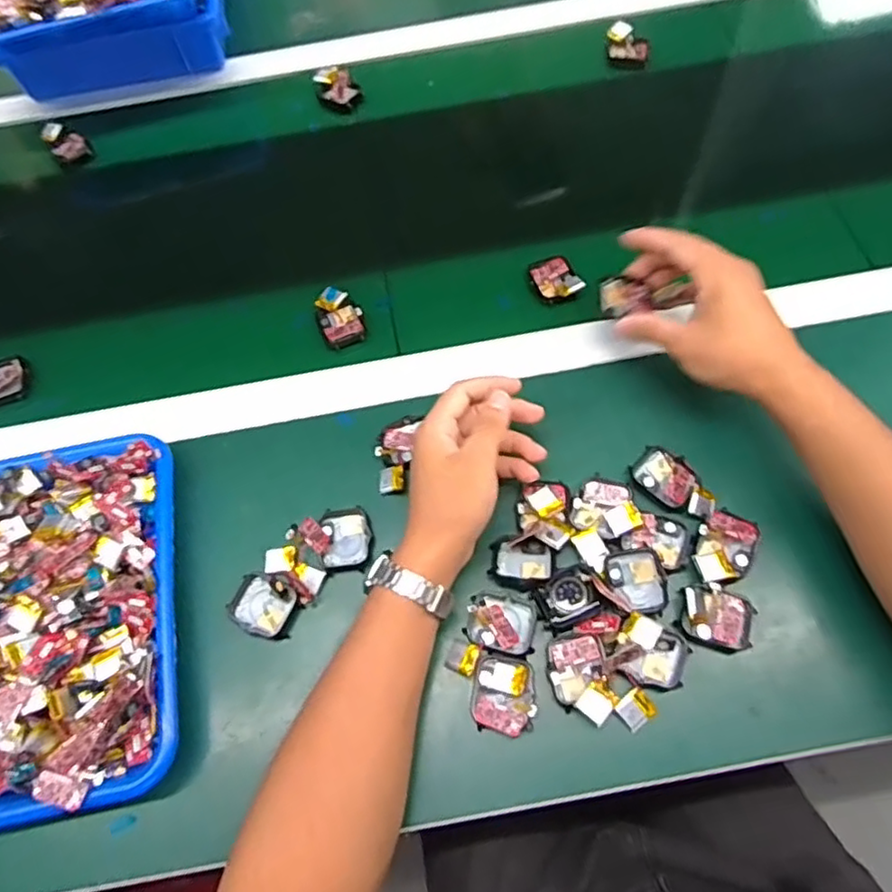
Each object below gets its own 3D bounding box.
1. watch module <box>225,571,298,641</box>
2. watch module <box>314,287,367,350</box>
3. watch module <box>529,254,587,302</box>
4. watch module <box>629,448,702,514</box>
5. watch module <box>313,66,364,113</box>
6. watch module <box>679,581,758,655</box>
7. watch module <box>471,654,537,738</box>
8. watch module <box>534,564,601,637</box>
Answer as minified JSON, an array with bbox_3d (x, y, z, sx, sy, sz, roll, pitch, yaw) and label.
[{"bbox_3d":[-0.129,0.112,0.460,0.045,0.015,0.039,21,69,13],"label":"watch module"},{"bbox_3d":[-0.093,-0.113,0.565,0.035,0.013,0.057,-22,66,-6],"label":"watch module"},{"bbox_3d":[0.095,-0.146,0.564,0.038,0.015,0.047,-20,65,-6],"label":"watch module"},{"bbox_3d":[0.161,0.022,0.479,0.046,0.006,0.039,41,74,20],"label":"watch module"},{"bbox_3d":[-0.116,-0.383,0.697,0.045,0.022,0.051,-14,65,-2],"label":"watch module"},{"bbox_3d":[0.182,0.114,0.433,0.046,0.017,0.040,4,66,6],"label":"watch module"},{"bbox_3d":[0.038,0.160,0.421,0.040,0.012,0.047,6,66,7],"label":"watch module"},{"bbox_3d":[0.083,0.103,0.443,0.040,0.007,0.036,-25,66,-7],"label":"watch module"}]

